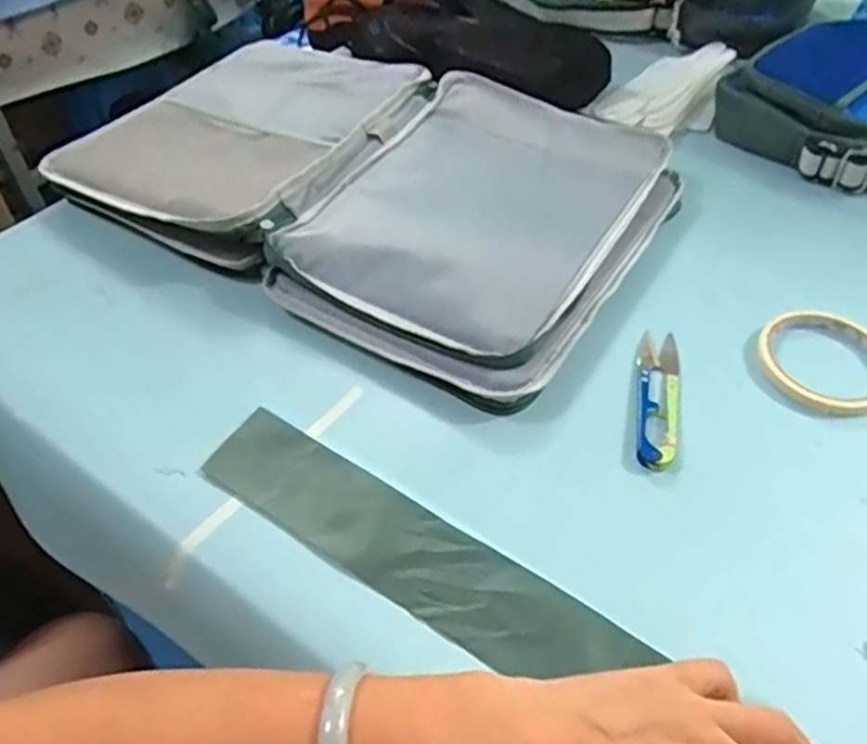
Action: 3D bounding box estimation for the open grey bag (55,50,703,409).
[{"bbox_3d":[-0.057,-0.170,0.612,0.474,0.062,0.327,25,53,21],"label":"open grey bag"}]

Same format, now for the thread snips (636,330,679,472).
[{"bbox_3d":[0.149,0.014,0.469,0.027,0.011,0.118,9,49,8],"label":"thread snips"}]

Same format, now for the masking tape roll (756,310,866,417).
[{"bbox_3d":[0.270,-0.008,0.486,0.087,0.007,0.086,0,48,0],"label":"masking tape roll"}]

